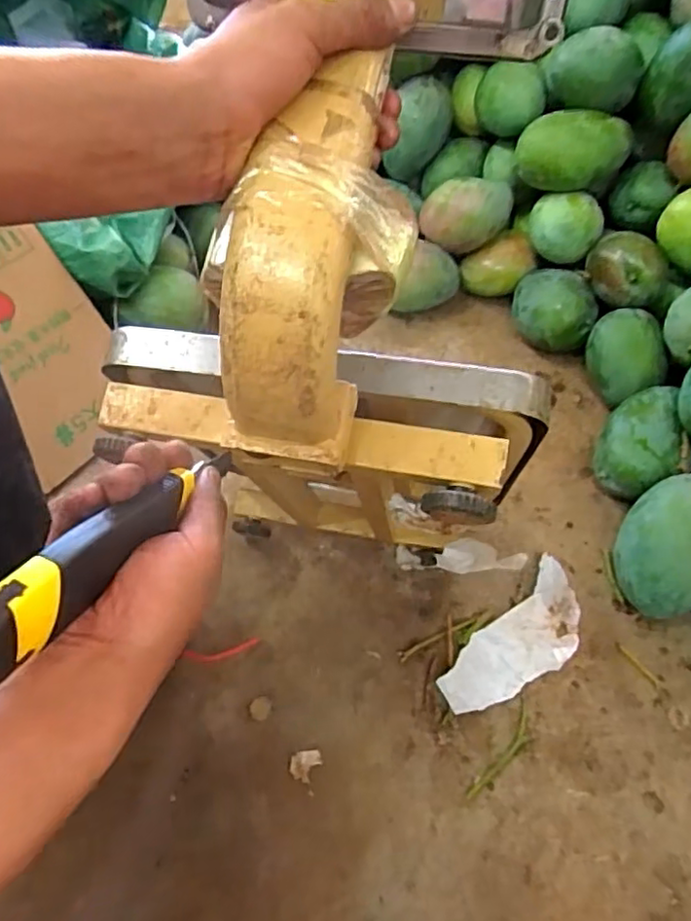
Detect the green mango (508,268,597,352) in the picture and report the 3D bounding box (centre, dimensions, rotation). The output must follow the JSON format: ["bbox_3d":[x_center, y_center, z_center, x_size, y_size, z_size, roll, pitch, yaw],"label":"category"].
[{"bbox_3d":[0.276,-0.205,0.860,0.100,0.077,0.095,-3,53,0],"label":"green mango"}]

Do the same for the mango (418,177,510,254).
[{"bbox_3d":[0.172,-0.353,0.918,0.129,0.076,0.077,9,54,9],"label":"mango"}]

